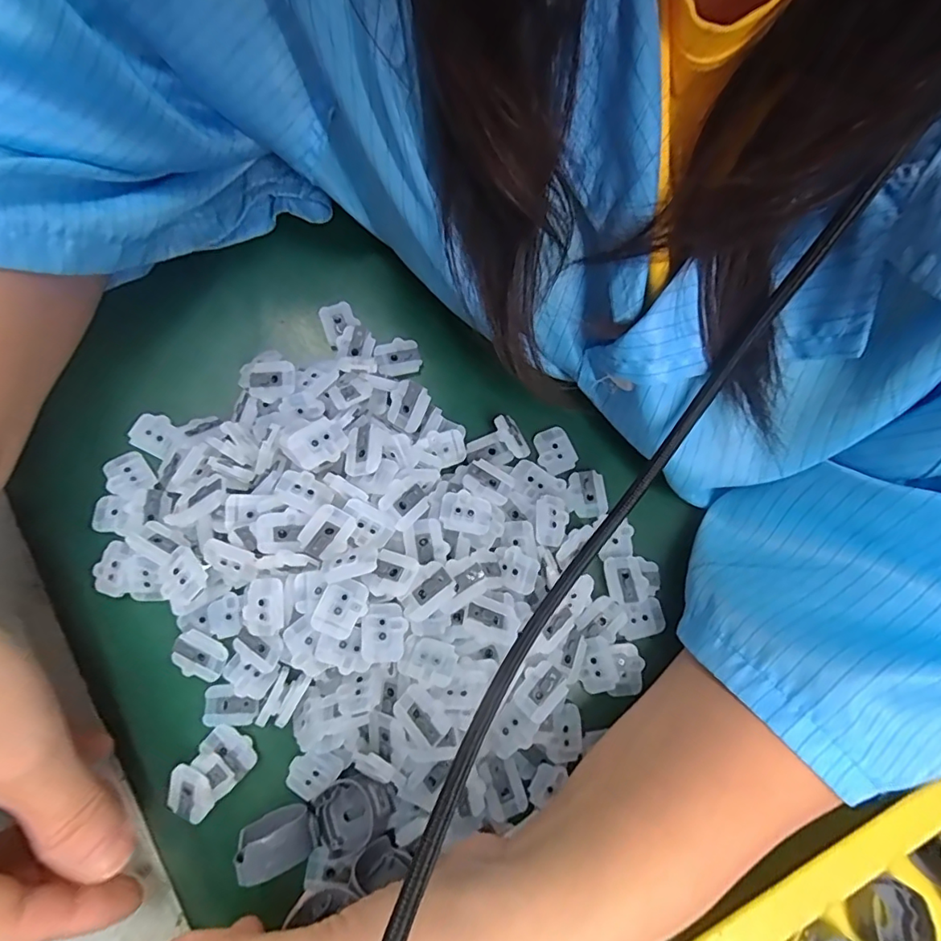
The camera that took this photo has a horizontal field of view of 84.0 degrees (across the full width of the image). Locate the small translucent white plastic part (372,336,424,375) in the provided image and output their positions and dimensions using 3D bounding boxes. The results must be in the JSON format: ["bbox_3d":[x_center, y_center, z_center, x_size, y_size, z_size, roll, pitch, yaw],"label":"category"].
[{"bbox_3d":[-0.035,-0.055,0.250,0.021,0.005,0.017,-11,79,-7],"label":"small translucent white plastic part"}]

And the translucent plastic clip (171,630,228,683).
[{"bbox_3d":[-0.110,0.076,0.213,0.021,0.006,0.017,26,77,1],"label":"translucent plastic clip"}]

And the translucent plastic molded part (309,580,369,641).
[{"bbox_3d":[-0.048,0.051,0.195,0.016,0.006,0.021,32,77,3],"label":"translucent plastic molded part"}]

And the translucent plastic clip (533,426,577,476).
[{"bbox_3d":[0.039,-0.010,0.246,0.017,0.004,0.022,-18,80,-8],"label":"translucent plastic clip"}]

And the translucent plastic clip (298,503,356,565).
[{"bbox_3d":[-0.055,0.023,0.195,0.015,0.006,0.020,35,77,3],"label":"translucent plastic clip"}]

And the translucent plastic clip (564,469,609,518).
[{"bbox_3d":[0.053,0.011,0.242,0.018,0.004,0.021,-3,78,-5],"label":"translucent plastic clip"}]

